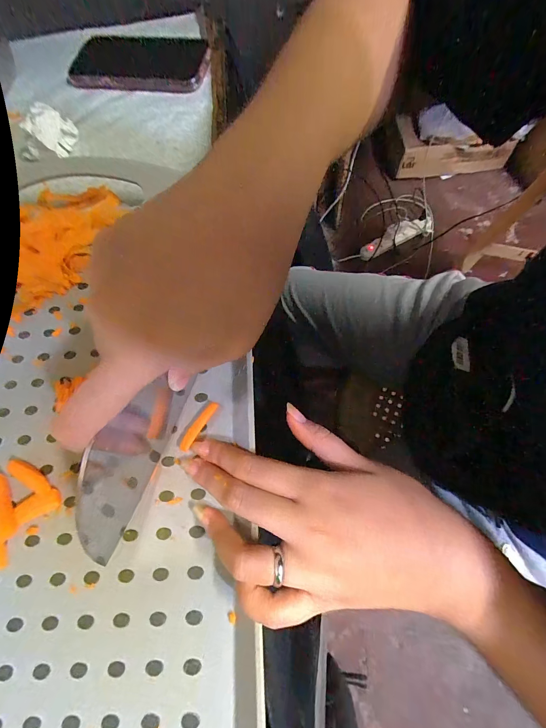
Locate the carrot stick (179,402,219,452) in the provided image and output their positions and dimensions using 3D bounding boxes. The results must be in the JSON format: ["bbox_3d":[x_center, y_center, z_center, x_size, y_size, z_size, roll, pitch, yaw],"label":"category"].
[{"bbox_3d":[-0.051,0.042,0.211,0.008,0.004,0.037,32,74,14],"label":"carrot stick"}]

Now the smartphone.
[{"bbox_3d":[-0.155,-0.344,0.352,0.157,0.009,0.084,3,77,5],"label":"smartphone"}]

